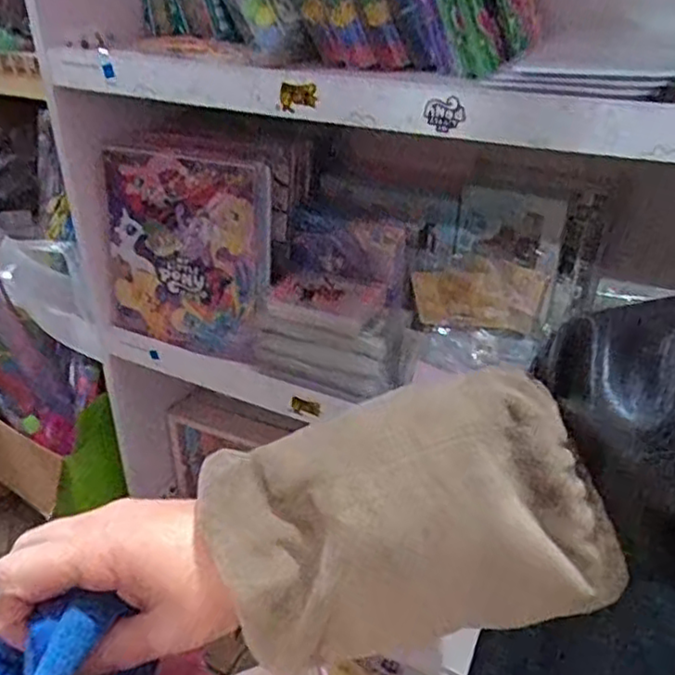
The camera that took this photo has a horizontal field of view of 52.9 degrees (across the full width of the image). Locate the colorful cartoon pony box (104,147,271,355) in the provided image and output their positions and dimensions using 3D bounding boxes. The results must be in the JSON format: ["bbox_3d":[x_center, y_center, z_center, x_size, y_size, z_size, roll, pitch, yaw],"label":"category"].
[{"bbox_3d":[-0.149,-0.082,0.665,0.168,0.187,0.026,7,31,12],"label":"colorful cartoon pony box"}]

